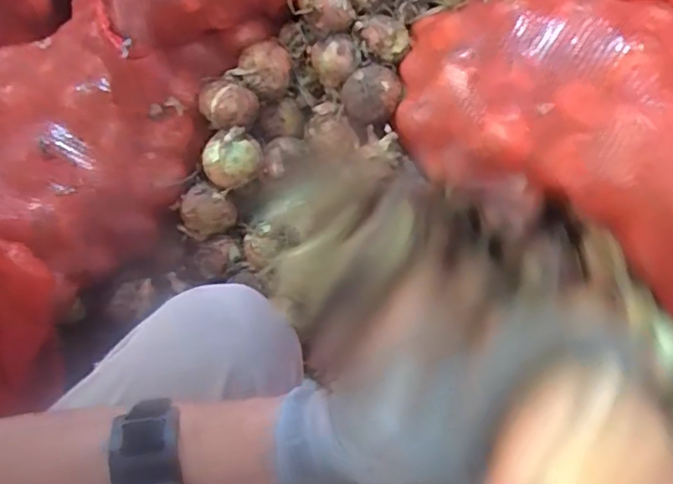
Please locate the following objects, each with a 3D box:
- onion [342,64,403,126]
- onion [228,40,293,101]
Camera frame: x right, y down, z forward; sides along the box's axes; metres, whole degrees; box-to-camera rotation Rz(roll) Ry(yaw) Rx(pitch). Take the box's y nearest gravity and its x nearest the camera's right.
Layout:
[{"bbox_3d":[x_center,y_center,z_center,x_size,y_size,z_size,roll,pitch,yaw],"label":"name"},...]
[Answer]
[{"bbox_3d":[0.055,-0.225,0.913,0.092,0.066,0.077,4,53,4],"label":"onion"},{"bbox_3d":[-0.121,-0.268,0.928,0.097,0.065,0.078,-31,58,-21],"label":"onion"}]

